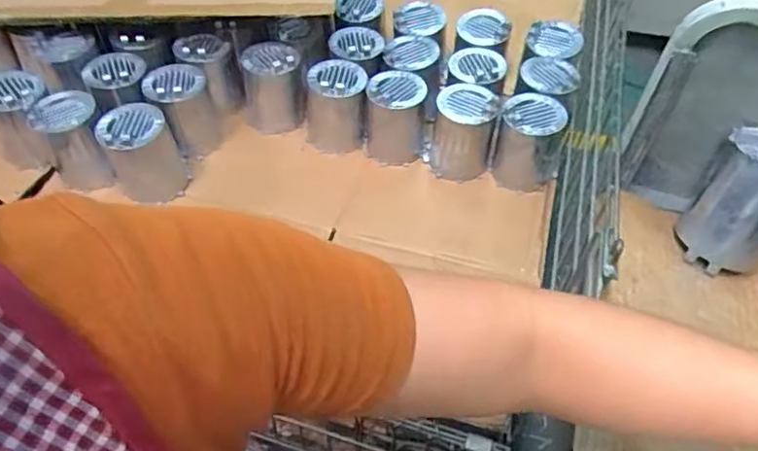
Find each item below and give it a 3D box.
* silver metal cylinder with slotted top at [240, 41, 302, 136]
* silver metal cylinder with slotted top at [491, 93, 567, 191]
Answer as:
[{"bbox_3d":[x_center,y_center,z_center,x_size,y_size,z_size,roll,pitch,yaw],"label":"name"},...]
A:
[{"bbox_3d":[-0.171,-0.222,0.931,0.097,0.130,0.075,-6,51,-5],"label":"silver metal cylinder with slotted top"},{"bbox_3d":[0.217,-0.115,0.837,0.093,0.118,0.070,18,53,14],"label":"silver metal cylinder with slotted top"}]

